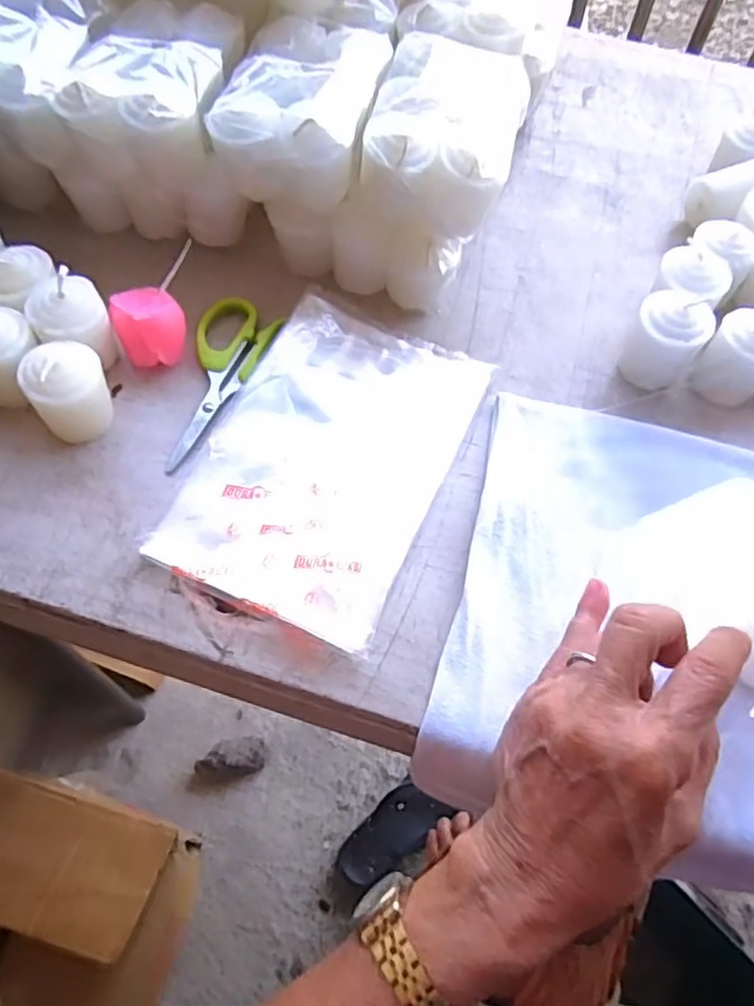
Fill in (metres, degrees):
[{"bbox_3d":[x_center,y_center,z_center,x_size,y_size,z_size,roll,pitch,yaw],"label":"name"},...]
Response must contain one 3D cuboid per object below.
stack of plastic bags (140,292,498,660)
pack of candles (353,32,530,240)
[{"bbox_3d":[-0.023,-0.027,0.356,0.115,0.016,0.182,23,63,9],"label":"stack of plastic bags"},{"bbox_3d":[0.040,-0.202,0.380,0.077,0.051,0.118,13,62,5],"label":"pack of candles"}]

